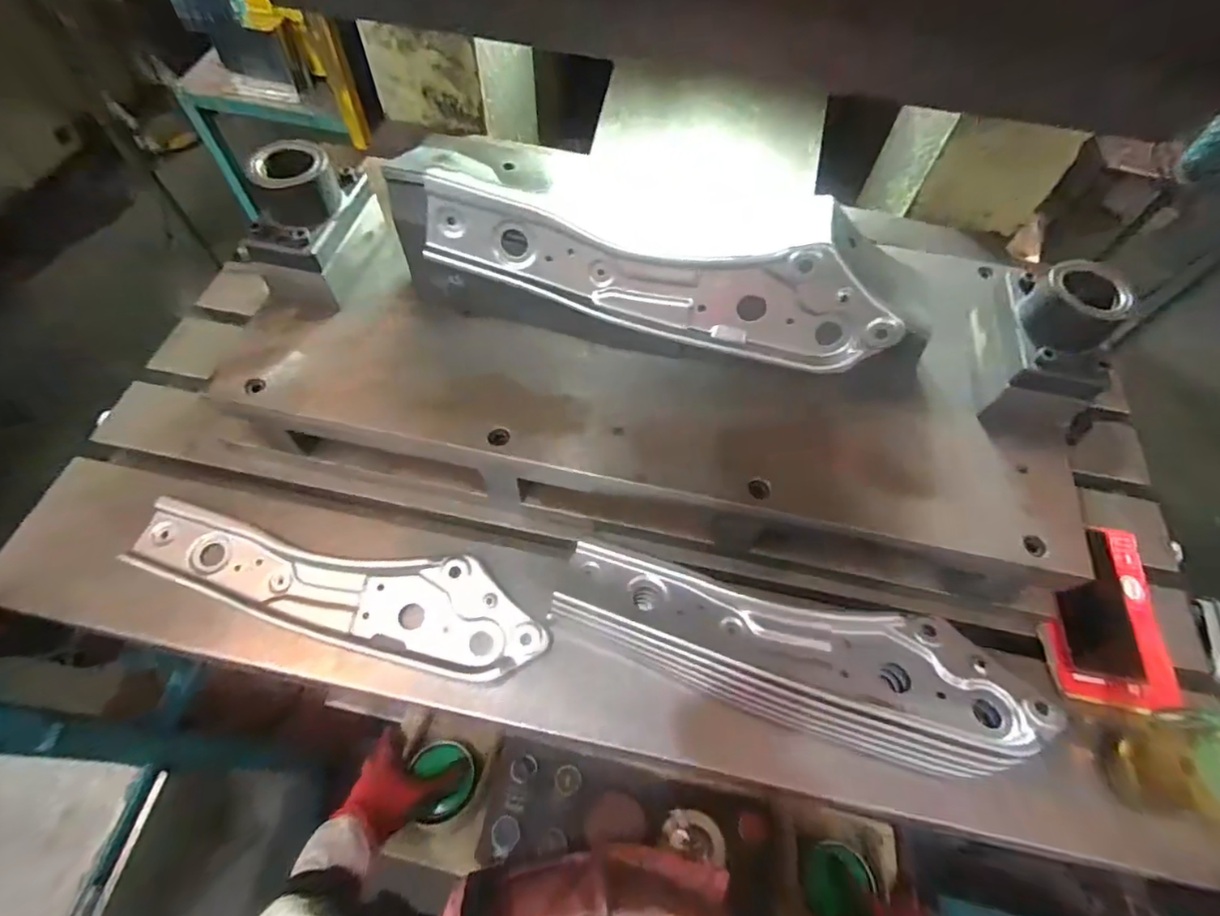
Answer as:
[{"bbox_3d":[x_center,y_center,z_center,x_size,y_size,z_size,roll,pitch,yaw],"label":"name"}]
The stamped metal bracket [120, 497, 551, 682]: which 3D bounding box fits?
[{"bbox_3d":[-0.272,0.134,0.567,0.417,0.027,0.100,13,60,5],"label":"stamped metal bracket"}]

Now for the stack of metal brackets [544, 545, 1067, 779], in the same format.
[{"bbox_3d":[0.161,0.180,0.520,0.428,0.062,0.119,15,61,6],"label":"stack of metal brackets"}]

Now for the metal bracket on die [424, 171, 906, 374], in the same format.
[{"bbox_3d":[0.043,-0.161,0.512,0.445,0.108,0.049,12,60,5],"label":"metal bracket on die"}]

